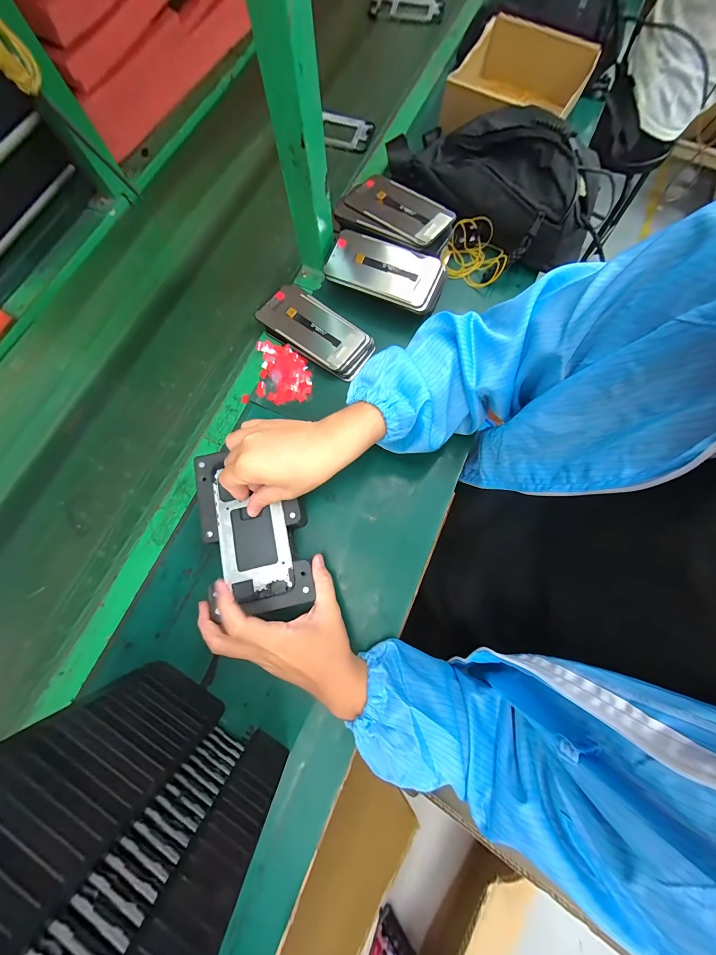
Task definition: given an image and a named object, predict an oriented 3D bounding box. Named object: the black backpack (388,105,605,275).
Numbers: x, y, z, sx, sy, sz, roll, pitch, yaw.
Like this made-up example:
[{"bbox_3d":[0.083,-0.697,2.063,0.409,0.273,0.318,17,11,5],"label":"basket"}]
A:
[{"bbox_3d":[0.201,-0.446,0.445,0.150,0.092,0.329,-43,80,-9],"label":"black backpack"}]

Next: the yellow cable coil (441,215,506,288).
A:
[{"bbox_3d":[0.180,-0.345,0.467,0.091,0.037,0.087,18,77,5],"label":"yellow cable coil"}]

